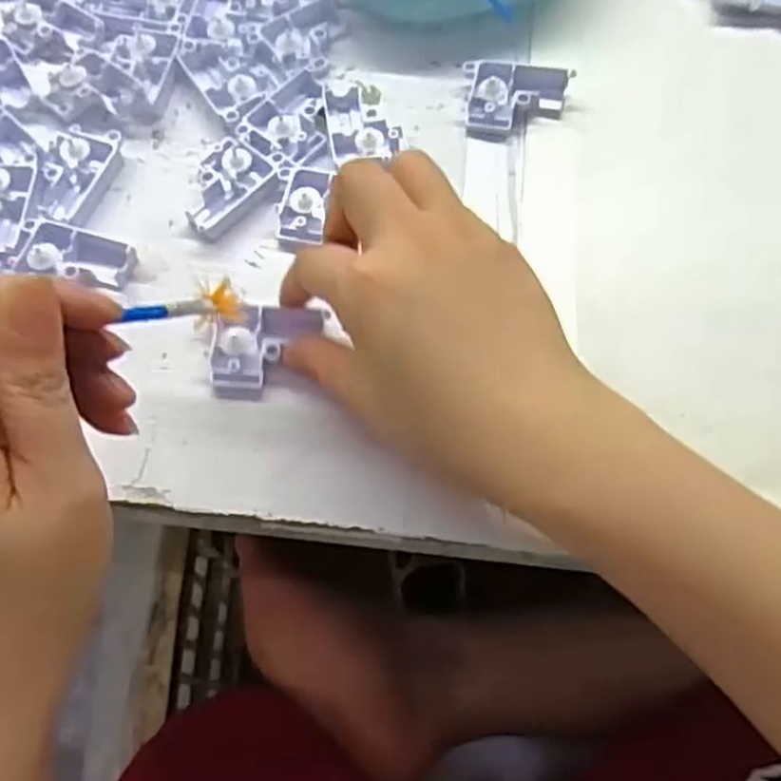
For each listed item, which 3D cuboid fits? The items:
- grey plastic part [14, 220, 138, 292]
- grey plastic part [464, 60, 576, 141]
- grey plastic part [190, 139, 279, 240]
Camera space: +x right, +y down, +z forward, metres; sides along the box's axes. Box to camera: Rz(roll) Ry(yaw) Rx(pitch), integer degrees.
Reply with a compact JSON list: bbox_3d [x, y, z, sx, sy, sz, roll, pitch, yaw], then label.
[{"bbox_3d":[-0.138,-0.059,0.337,0.046,0.015,0.026,11,68,5],"label":"grey plastic part"},{"bbox_3d":[0.061,-0.141,0.369,0.049,0.015,0.037,5,67,3],"label":"grey plastic part"},{"bbox_3d":[-0.080,-0.095,0.353,0.034,0.010,0.045,40,73,16],"label":"grey plastic part"}]

